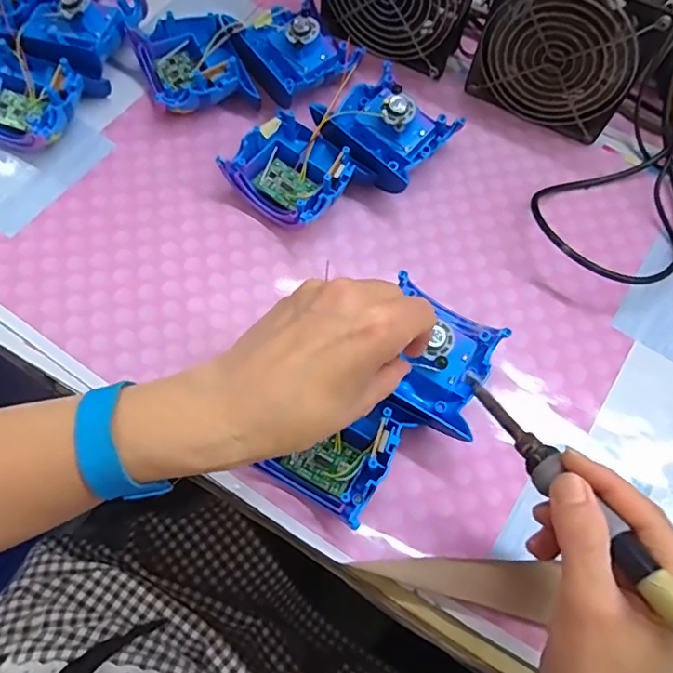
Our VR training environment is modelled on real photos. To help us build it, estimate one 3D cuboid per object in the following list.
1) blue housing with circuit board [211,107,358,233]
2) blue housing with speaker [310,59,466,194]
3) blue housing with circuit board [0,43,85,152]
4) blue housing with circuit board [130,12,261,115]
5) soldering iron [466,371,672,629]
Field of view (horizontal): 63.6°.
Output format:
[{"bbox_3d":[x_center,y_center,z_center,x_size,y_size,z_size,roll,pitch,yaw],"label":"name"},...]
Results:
[{"bbox_3d":[-0.032,-0.122,0.409,0.083,0.037,0.082,34,70,10],"label":"blue housing with circuit board"},{"bbox_3d":[0.037,-0.160,0.425,0.092,0.043,0.092,39,71,12],"label":"blue housing with speaker"},{"bbox_3d":[-0.239,-0.180,0.414,0.080,0.034,0.070,21,68,5],"label":"blue housing with circuit board"},{"bbox_3d":[-0.116,-0.216,0.440,0.078,0.036,0.083,-22,71,-12],"label":"blue housing with circuit board"},{"bbox_3d":[0.119,0.088,0.242,0.020,0.014,0.224,-23,40,-8],"label":"soldering iron"}]

